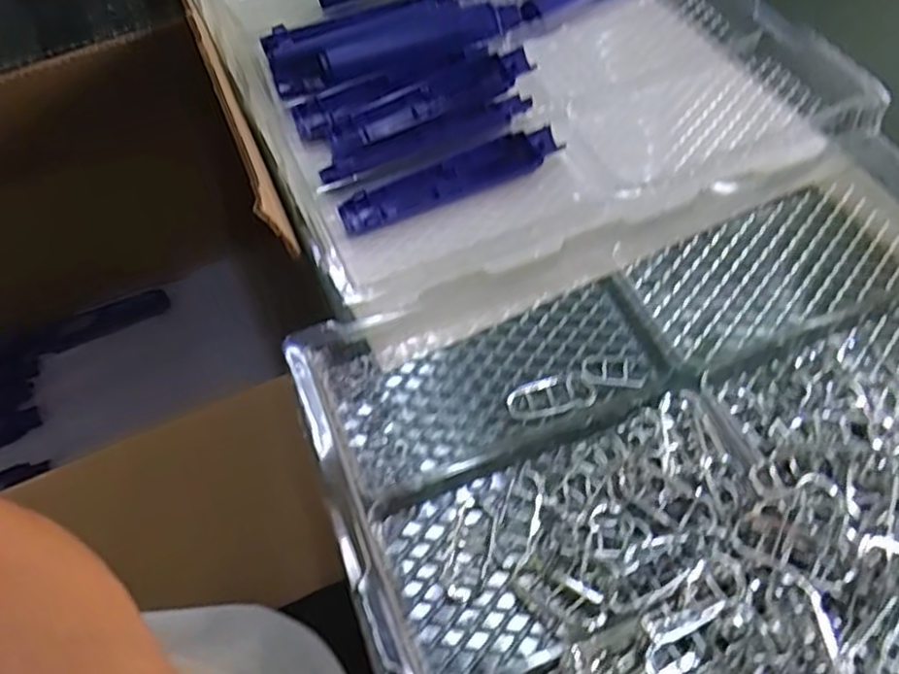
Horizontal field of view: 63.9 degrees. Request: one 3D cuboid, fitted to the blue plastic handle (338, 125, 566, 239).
[{"bbox_3d":[0.001,-0.115,0.529,0.167,0.015,0.037,-22,57,-9],"label":"blue plastic handle"}]

